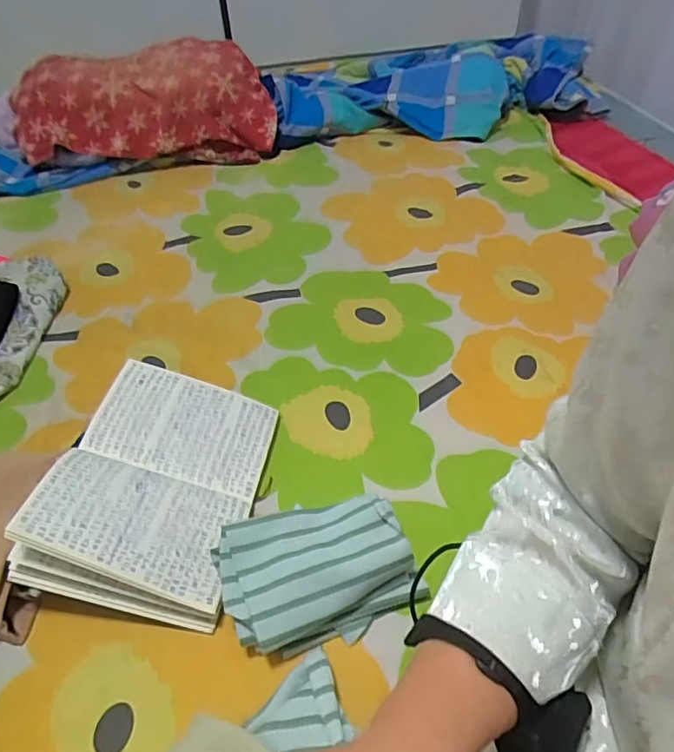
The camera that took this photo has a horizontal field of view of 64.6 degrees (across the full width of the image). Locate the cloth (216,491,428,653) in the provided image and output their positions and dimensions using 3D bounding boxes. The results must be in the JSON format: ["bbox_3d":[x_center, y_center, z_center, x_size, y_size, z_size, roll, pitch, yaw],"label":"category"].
[{"bbox_3d":[-0.018,0.199,0.546,0.192,0.059,0.125,-12,47,-9],"label":"cloth"}]

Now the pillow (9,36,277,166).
[{"bbox_3d":[-0.475,-0.672,1.332,0.591,0.199,0.291,-10,47,-7],"label":"pillow"}]

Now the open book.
[{"bbox_3d":[-0.199,0.118,0.609,0.207,0.062,0.278,23,40,-11],"label":"open book"}]

